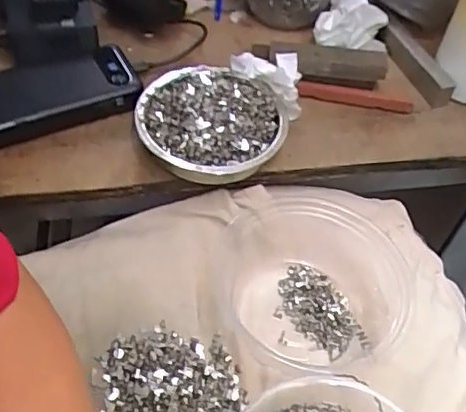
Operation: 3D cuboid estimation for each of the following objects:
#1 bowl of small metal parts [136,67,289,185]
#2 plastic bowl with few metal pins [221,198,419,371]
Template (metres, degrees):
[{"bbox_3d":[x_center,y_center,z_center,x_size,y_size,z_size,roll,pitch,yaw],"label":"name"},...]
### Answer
[{"bbox_3d":[-0.019,-0.069,0.467,0.118,0.025,0.117,2,51,-3],"label":"bowl of small metal parts"},{"bbox_3d":[0.061,0.057,0.410,0.147,0.041,0.123,24,53,15],"label":"plastic bowl with few metal pins"}]

